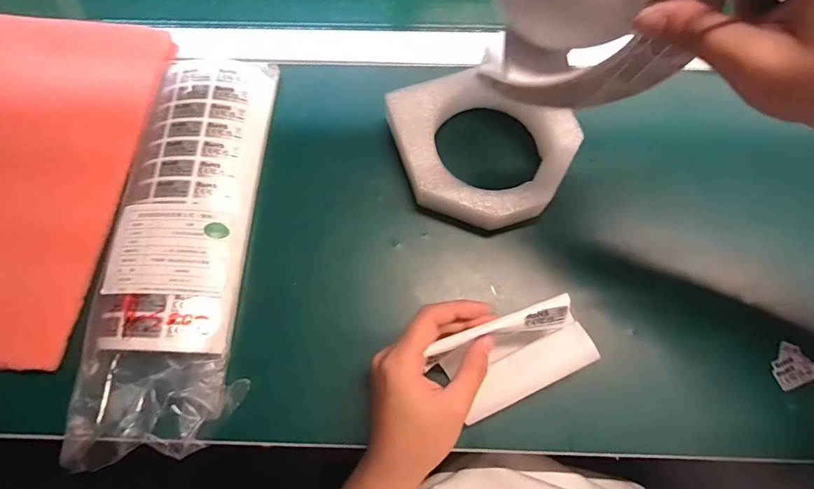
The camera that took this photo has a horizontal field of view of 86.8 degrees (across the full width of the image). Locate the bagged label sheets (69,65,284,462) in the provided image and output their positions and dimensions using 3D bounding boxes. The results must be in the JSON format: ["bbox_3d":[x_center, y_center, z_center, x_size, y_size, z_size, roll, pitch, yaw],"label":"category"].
[{"bbox_3d":[-0.190,-0.009,0.363,0.119,0.034,0.337,-1,71,1],"label":"bagged label sheets"}]

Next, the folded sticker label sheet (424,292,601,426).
[{"bbox_3d":[0.074,0.079,0.305,0.107,0.046,0.057,-24,72,-7],"label":"folded sticker label sheet"}]

